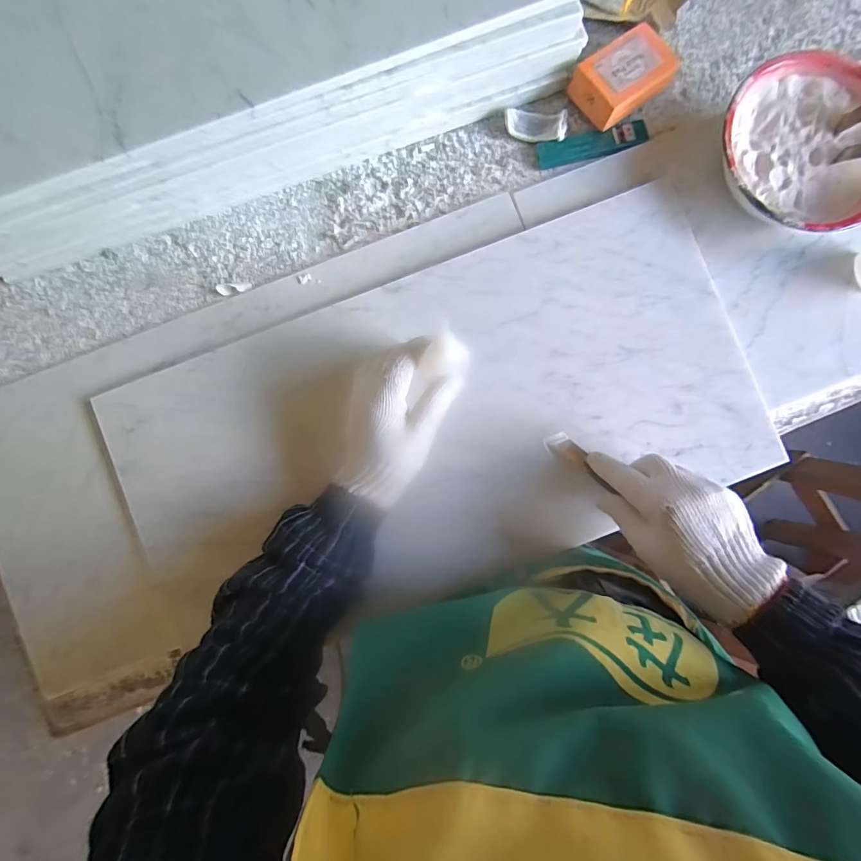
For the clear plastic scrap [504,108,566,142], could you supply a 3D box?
[{"bbox_3d":[0.108,-0.315,0.432,0.062,0.012,0.032,8,87,0],"label":"clear plastic scrap"}]

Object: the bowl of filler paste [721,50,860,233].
[{"bbox_3d":[0.352,-0.261,0.406,0.165,0.056,0.155,0,87,0],"label":"bowl of filler paste"}]

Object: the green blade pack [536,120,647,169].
[{"bbox_3d":[0.169,-0.296,0.431,0.114,0.007,0.029,-15,87,-1],"label":"green blade pack"}]

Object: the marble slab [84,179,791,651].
[{"bbox_3d":[0.007,-0.011,0.405,0.598,0.029,0.300,-20,87,-1],"label":"marble slab"}]

